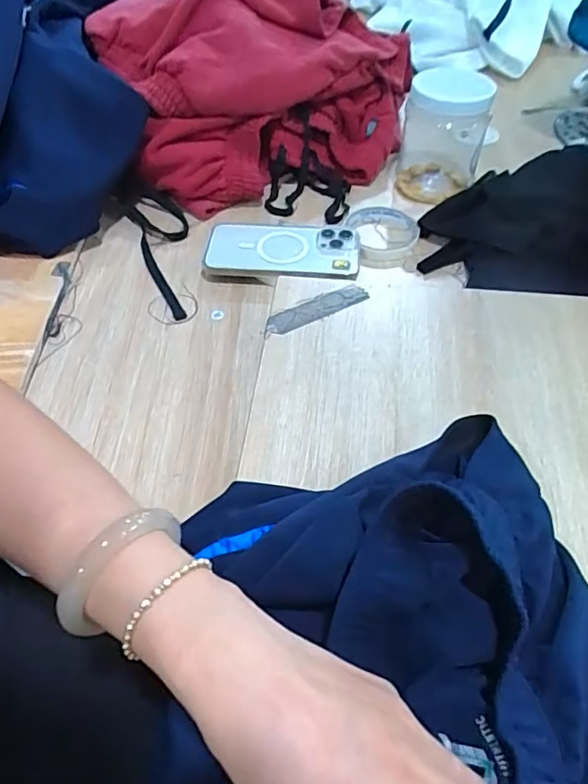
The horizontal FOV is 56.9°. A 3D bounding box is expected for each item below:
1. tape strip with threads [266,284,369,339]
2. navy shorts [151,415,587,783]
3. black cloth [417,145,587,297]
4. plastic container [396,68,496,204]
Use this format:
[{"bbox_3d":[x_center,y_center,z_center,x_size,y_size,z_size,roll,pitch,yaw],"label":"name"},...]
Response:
[{"bbox_3d":[0.019,-0.075,0.490,0.102,0.004,0.024,-24,55,-17],"label":"tape strip with threads"},{"bbox_3d":[0.056,0.211,0.217,0.244,0.065,0.460,0,51,2],"label":"navy shorts"},{"bbox_3d":[0.258,-0.190,0.587,0.214,0.069,0.181,23,56,19],"label":"black cloth"},{"bbox_3d":[0.177,-0.305,0.645,0.093,0.126,0.097,8,52,8],"label":"plastic container"}]

